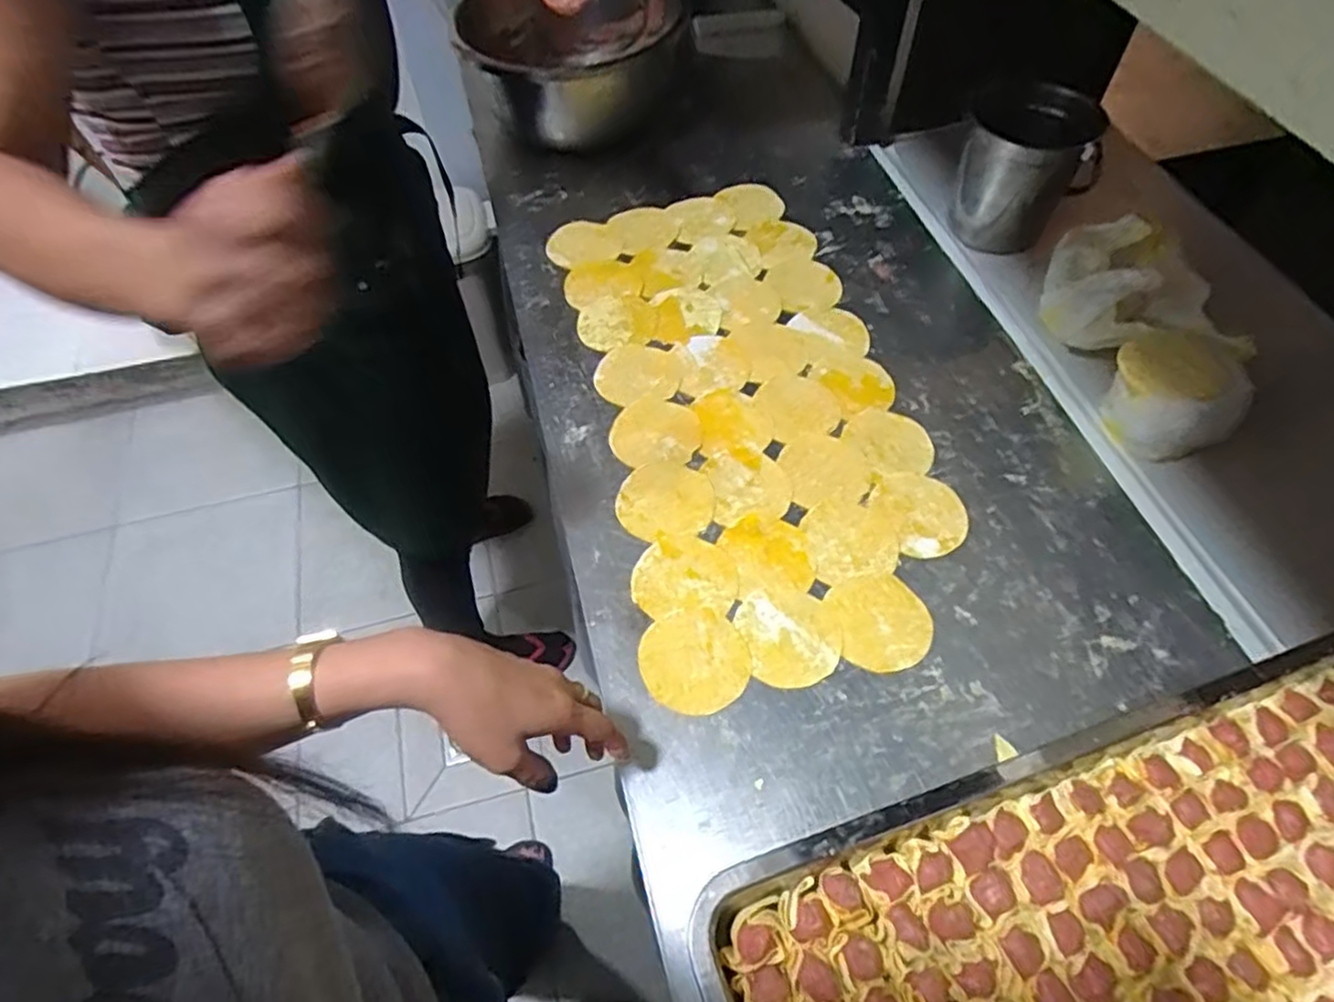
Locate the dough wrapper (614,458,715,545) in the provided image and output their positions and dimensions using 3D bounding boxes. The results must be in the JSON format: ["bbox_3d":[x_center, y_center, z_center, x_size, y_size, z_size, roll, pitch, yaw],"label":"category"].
[{"bbox_3d":[-0.002,-0.002,0.637,0.084,0.004,0.079,0,58,1],"label":"dough wrapper"}]

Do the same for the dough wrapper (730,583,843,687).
[{"bbox_3d":[0.099,0.105,0.570,0.077,0.004,0.084,-14,59,-8],"label":"dough wrapper"}]

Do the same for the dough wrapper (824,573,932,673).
[{"bbox_3d":[0.172,0.098,0.573,0.073,0.004,0.074,-9,59,-4],"label":"dough wrapper"}]

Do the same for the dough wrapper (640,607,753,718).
[{"bbox_3d":[0.022,0.122,0.552,0.082,0.004,0.081,0,58,1],"label":"dough wrapper"}]

